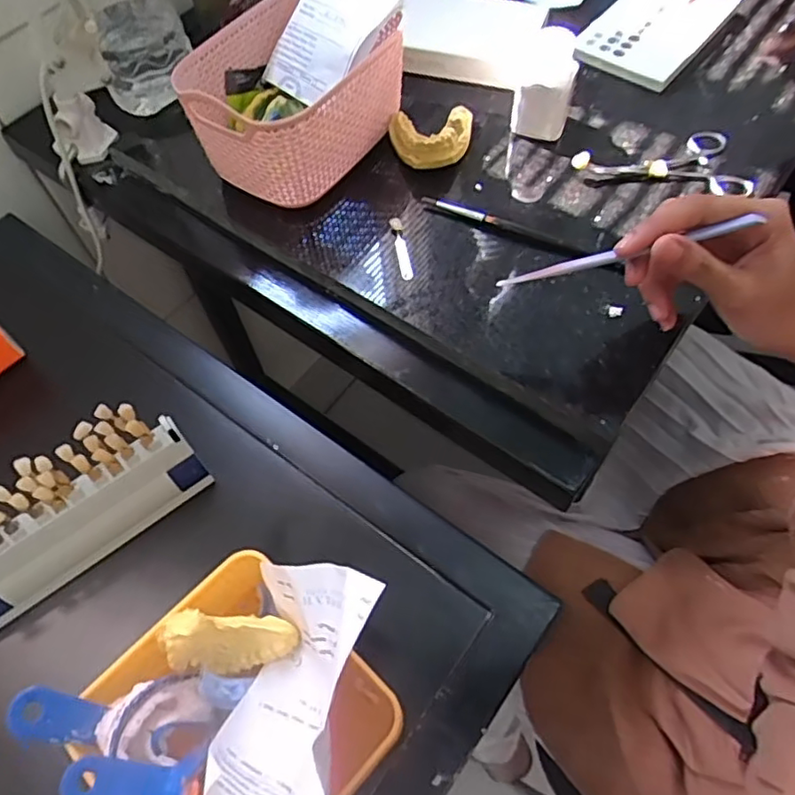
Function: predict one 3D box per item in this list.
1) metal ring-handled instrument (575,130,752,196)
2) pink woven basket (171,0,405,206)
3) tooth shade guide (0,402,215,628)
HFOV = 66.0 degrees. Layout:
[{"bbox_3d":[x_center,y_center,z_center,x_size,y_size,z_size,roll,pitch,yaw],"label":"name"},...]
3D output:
[{"bbox_3d":[0.200,-0.184,0.473,0.131,0.020,0.069,-5,58,-4],"label":"metal ring-handled instrument"},{"bbox_3d":[-0.079,-0.234,0.472,0.125,0.069,0.158,26,65,16],"label":"pink woven basket"},{"bbox_3d":[-0.220,0.069,0.395,0.172,0.093,0.035,-35,43,-16],"label":"tooth shade guide"}]

